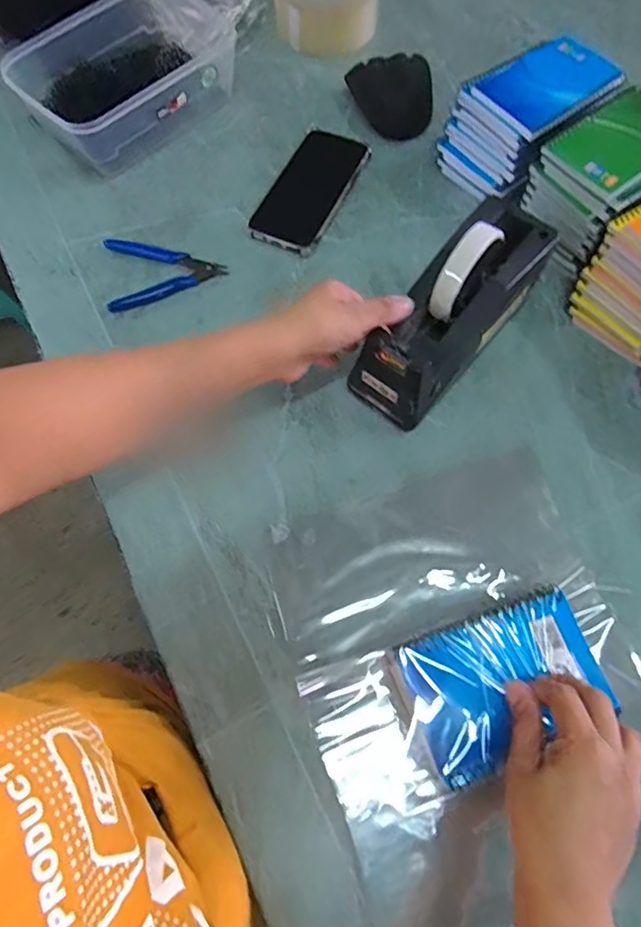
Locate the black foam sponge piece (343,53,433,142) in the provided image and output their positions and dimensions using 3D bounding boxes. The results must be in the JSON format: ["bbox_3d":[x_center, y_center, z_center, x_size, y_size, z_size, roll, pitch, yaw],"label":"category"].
[{"bbox_3d":[0.086,-0.441,0.637,0.097,0.041,0.090,-8,67,-3],"label":"black foam sponge piece"}]

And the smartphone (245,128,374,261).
[{"bbox_3d":[-0.012,-0.303,0.590,0.080,0.014,0.167,22,74,5],"label":"smartphone"}]

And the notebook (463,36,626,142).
[{"bbox_3d":[0.228,-0.381,0.536,0.140,0.014,0.093,-37,74,-13],"label":"notebook"}]

